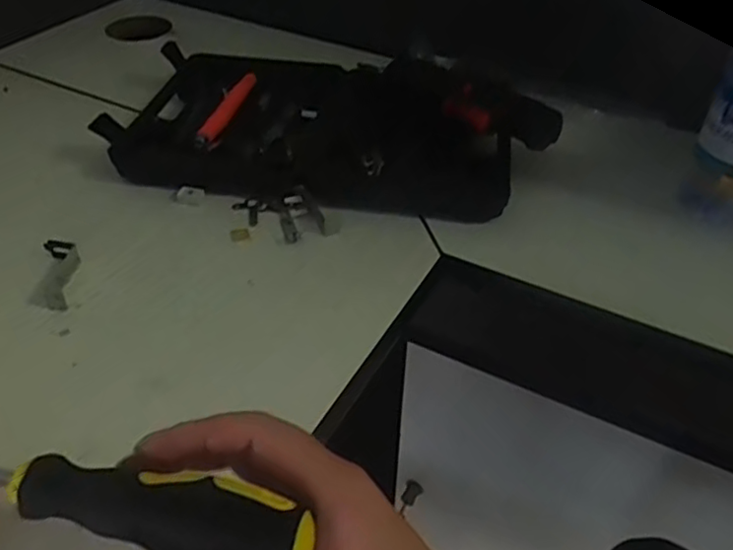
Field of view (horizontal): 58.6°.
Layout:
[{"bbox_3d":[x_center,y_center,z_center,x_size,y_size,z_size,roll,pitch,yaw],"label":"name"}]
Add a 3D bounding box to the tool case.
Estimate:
[{"bbox_3d":[-0.030,-0.149,0.596,0.386,0.057,0.226,12,43,11],"label":"tool case"}]

